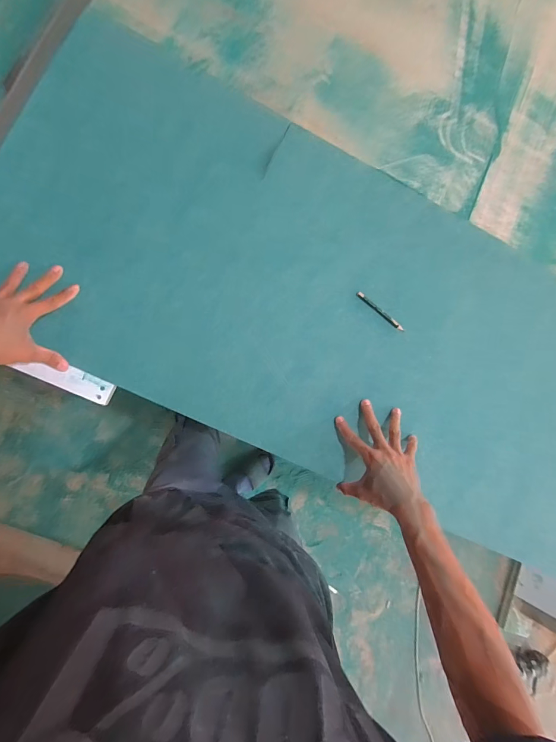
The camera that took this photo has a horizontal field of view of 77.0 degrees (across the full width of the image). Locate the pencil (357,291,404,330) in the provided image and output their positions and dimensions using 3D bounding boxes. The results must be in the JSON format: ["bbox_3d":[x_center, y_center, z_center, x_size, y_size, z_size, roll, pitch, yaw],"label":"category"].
[{"bbox_3d":[0.186,-0.108,0.636,0.106,0.005,0.012,39,82,-6],"label":"pencil"}]

